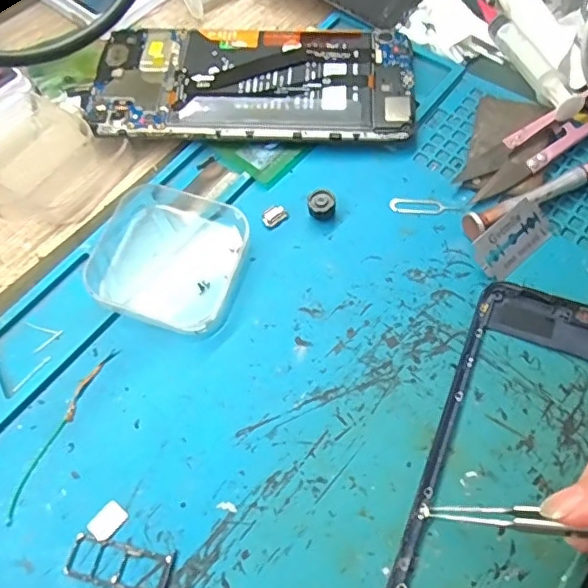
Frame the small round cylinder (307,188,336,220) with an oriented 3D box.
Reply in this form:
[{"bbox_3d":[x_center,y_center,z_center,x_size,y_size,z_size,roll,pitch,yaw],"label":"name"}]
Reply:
[{"bbox_3d":[0.013,-0.043,0.269,0.013,0.010,0.013,-1,62,3],"label":"small round cylinder"}]

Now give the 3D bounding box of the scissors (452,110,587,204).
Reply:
[{"bbox_3d":[0.125,-0.077,0.276,0.097,0.011,0.022,-30,64,-12],"label":"scissors"}]

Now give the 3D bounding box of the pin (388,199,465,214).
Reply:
[{"bbox_3d":[0.064,-0.043,0.270,0.034,0.004,0.007,6,63,7],"label":"pin"}]

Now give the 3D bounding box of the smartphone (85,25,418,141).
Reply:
[{"bbox_3d":[-0.021,-0.113,0.303,0.167,0.012,0.076,2,64,4],"label":"smartphone"}]

